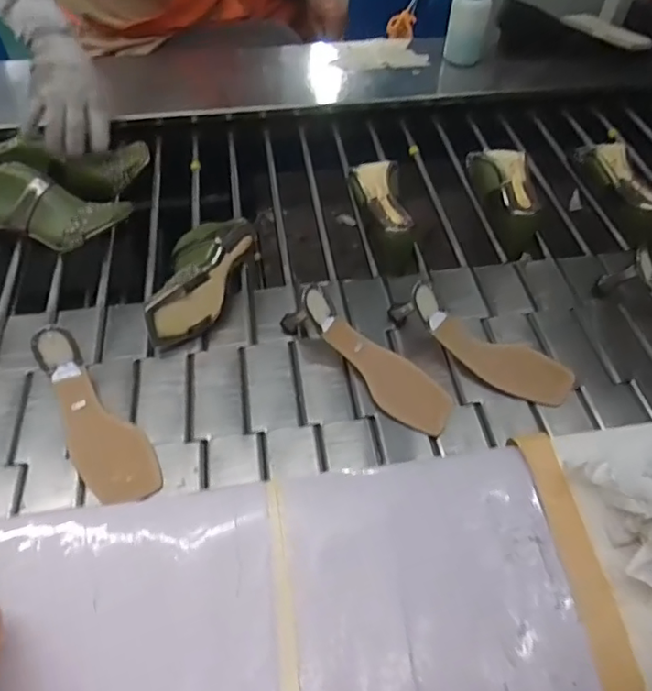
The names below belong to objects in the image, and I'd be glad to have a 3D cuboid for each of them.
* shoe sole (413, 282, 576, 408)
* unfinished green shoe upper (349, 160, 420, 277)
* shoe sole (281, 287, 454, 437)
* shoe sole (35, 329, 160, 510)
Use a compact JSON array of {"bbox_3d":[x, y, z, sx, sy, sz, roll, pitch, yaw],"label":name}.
[{"bbox_3d":[0.196,0.002,0.678,0.210,0.074,0.067,21,53,12],"label":"shoe sole"},{"bbox_3d":[0.092,-0.194,0.840,0.080,0.078,0.189,-16,60,-5],"label":"unfinished green shoe upper"},{"bbox_3d":[0.051,0.008,0.668,0.235,0.072,0.075,34,57,22],"label":"shoe sole"},{"bbox_3d":[-0.258,0.080,0.624,0.075,0.052,0.219,-29,75,-22],"label":"shoe sole"}]

